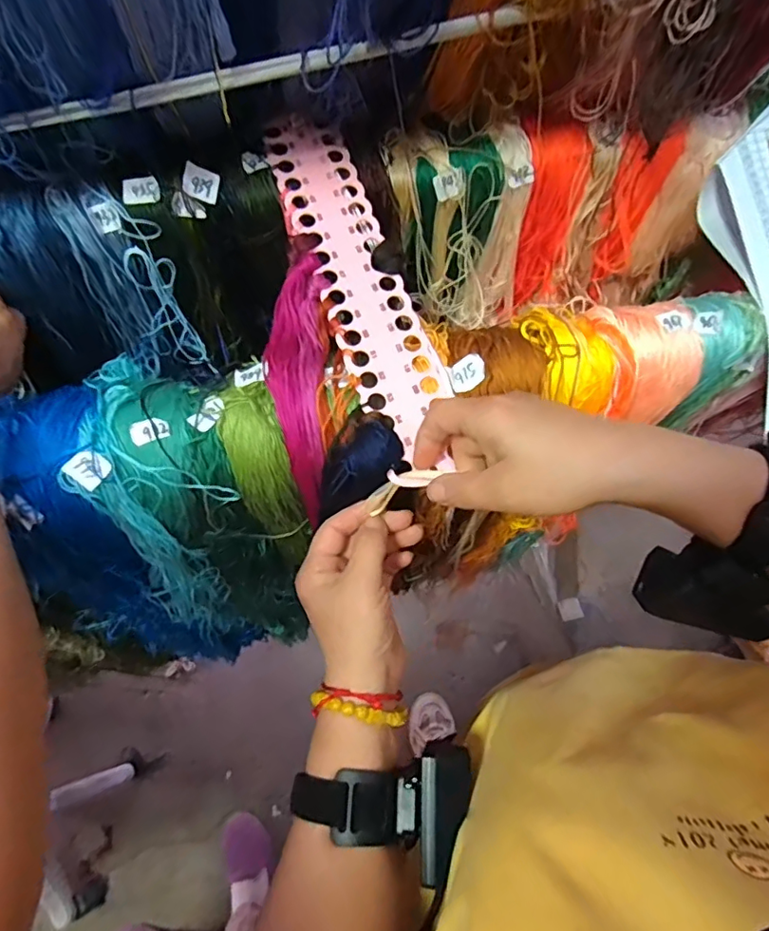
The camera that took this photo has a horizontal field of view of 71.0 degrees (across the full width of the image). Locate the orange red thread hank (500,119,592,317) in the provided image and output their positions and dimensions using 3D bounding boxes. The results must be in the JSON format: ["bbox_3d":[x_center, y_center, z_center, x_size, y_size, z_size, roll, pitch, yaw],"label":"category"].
[{"bbox_3d":[0.132,-0.204,0.460,0.052,0.142,0.059,-8,66,-5],"label":"orange red thread hank"}]

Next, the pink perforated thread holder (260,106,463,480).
[{"bbox_3d":[-0.015,-0.121,0.368,0.059,0.006,0.277,-19,78,-11],"label":"pink perforated thread holder"}]

